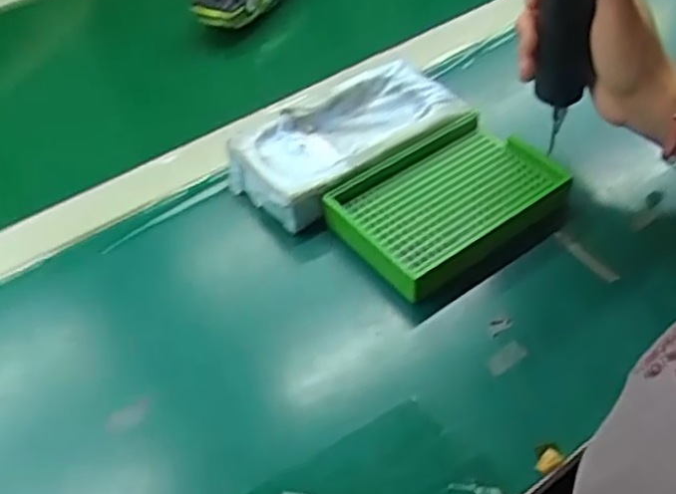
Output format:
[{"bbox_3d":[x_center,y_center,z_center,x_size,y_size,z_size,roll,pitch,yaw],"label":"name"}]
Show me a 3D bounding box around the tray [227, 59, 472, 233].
[{"bbox_3d":[0.005,-0.076,0.505,0.152,0.032,0.079,-31,52,-23],"label":"tray"}]

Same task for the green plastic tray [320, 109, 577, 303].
[{"bbox_3d":[0.074,-0.034,0.470,0.150,0.027,0.090,-29,52,-23],"label":"green plastic tray"}]

